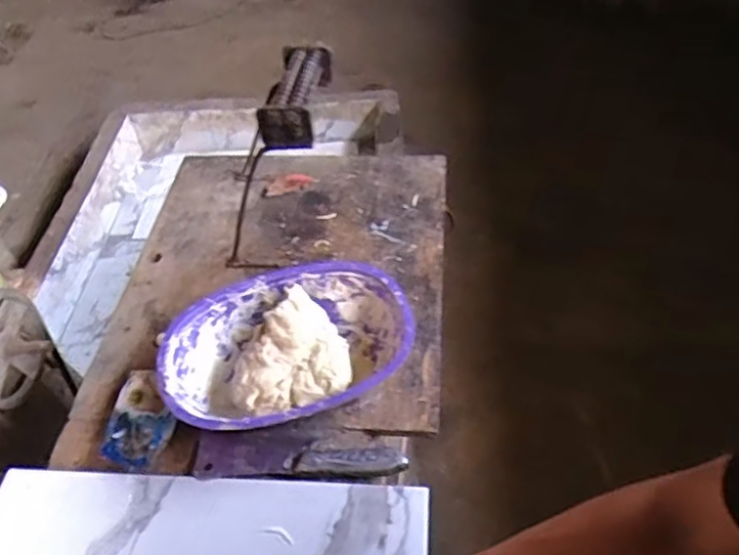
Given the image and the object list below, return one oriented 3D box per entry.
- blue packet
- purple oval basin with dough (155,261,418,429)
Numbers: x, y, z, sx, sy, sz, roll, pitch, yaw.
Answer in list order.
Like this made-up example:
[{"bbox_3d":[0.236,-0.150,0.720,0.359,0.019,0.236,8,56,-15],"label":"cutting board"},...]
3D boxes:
[{"bbox_3d":[-0.277,0.171,0.780,0.085,0.019,0.113,7,48,17],"label":"blue packet"},{"bbox_3d":[-0.096,0.094,0.809,0.317,0.087,0.217,-14,49,-5],"label":"purple oval basin with dough"}]

